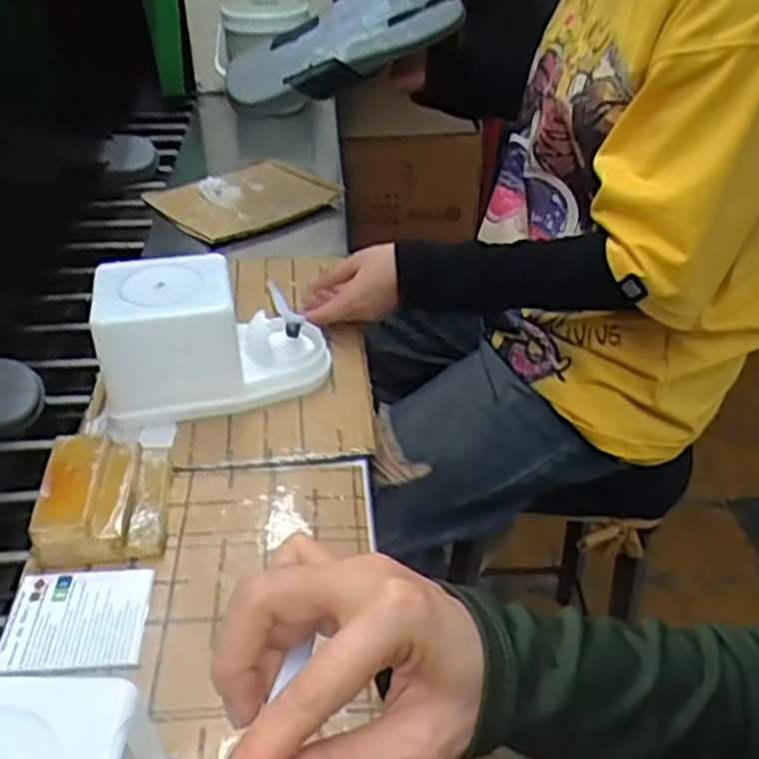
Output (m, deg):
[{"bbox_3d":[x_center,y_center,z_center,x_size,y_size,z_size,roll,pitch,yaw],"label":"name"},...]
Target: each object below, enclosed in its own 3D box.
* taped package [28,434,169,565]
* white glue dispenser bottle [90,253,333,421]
[{"bbox_3d":[-0.194,0.080,0.563,0.079,0.047,0.106,-5,37,-7],"label":"taped package"},{"bbox_3d":[-0.138,-0.036,0.674,0.184,0.112,0.096,-5,37,-8],"label":"white glue dispenser bottle"}]

